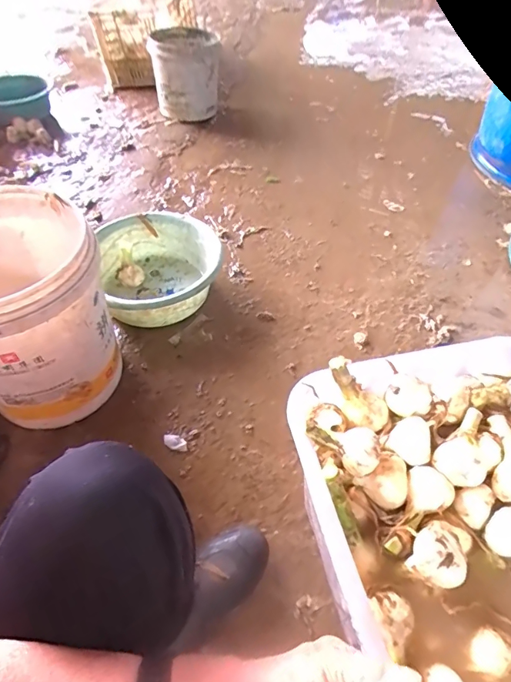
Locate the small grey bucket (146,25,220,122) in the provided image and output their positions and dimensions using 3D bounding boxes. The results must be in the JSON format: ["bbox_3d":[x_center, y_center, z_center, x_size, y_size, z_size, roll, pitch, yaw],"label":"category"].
[{"bbox_3d":[-0.256,-1.010,1.594,0.243,0.258,0.260,-7,51,-5],"label":"small grey bucket"}]

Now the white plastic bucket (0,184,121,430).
[{"bbox_3d":[-0.408,-0.041,0.768,0.283,0.335,0.296,0,51,0],"label":"white plastic bucket"}]

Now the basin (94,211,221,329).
[{"bbox_3d":[-0.231,-0.180,1.062,0.296,0.127,0.332,-17,53,-13],"label":"basin"}]

